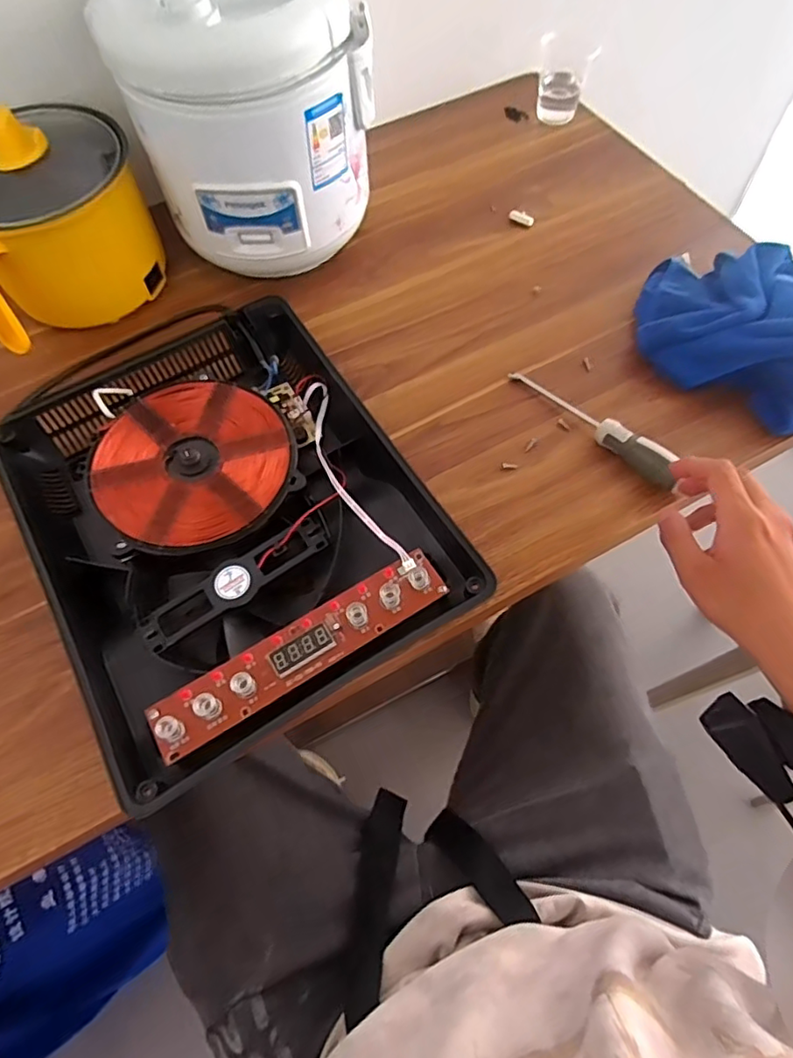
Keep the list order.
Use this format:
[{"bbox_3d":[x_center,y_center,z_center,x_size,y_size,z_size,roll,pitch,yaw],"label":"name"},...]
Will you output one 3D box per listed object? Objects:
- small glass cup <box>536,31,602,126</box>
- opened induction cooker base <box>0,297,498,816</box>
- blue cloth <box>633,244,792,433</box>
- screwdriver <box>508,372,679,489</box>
[{"bbox_3d":[0.211,-0.569,0.716,0.063,0.073,0.065,-9,63,-3],"label":"small glass cup"},{"bbox_3d":[-0.138,-0.019,0.454,0.272,0.053,0.354,-30,66,-13],"label":"opened induction cooker base"},{"bbox_3d":[0.322,-0.192,0.522,0.198,0.059,0.165,30,68,16],"label":"blue cloth"},{"bbox_3d":[0.171,-0.093,0.497,0.024,0.026,0.168,-38,68,-16],"label":"screwdriver"}]

